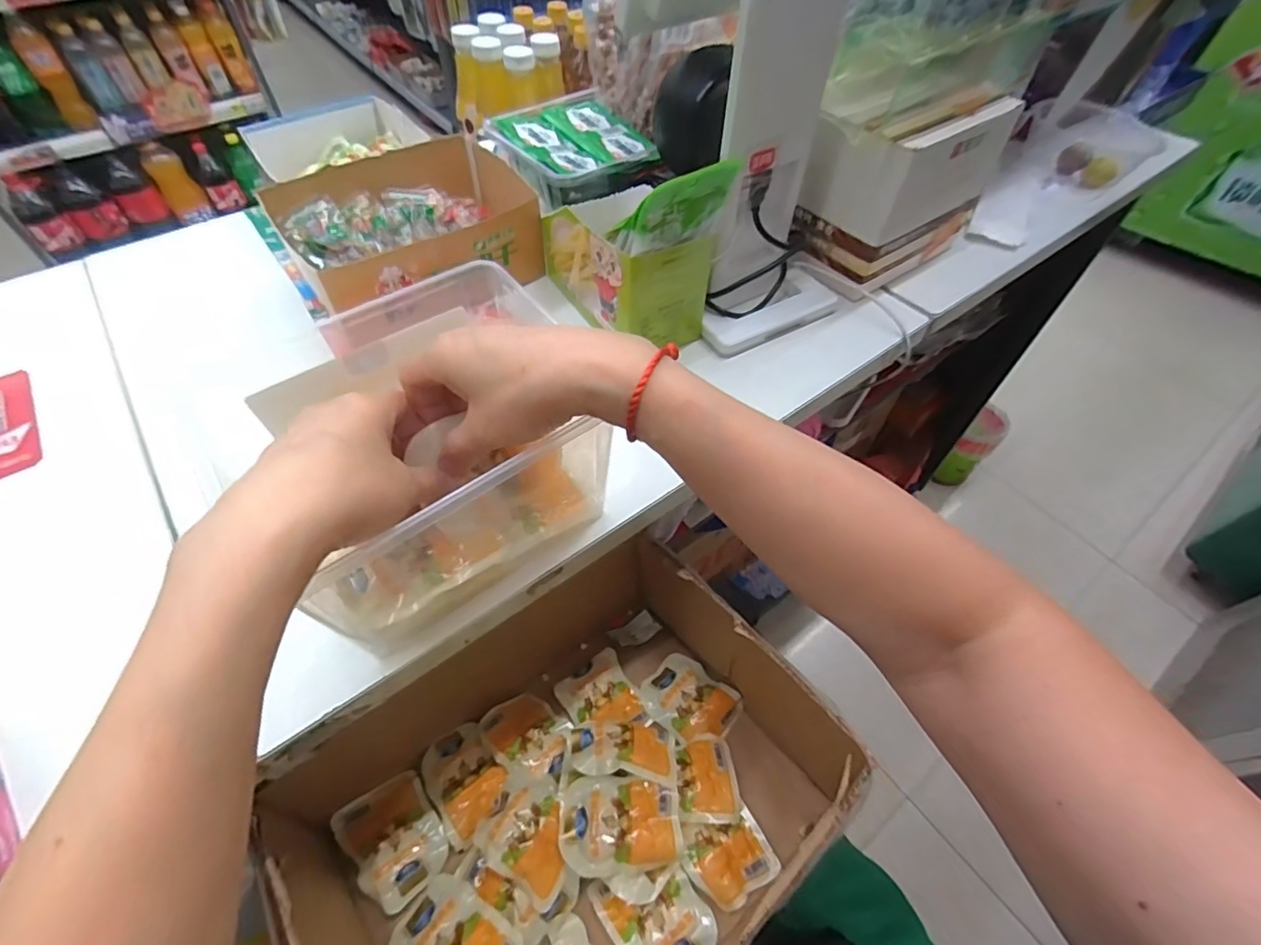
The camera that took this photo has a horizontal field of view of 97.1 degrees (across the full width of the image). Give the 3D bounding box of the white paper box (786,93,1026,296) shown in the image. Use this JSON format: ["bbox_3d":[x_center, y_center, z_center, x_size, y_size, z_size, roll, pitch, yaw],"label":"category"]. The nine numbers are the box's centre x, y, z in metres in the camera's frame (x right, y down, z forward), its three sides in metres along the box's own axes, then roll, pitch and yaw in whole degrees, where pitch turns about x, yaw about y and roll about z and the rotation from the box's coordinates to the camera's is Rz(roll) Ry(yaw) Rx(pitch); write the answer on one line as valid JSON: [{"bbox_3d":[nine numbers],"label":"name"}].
[{"bbox_3d":[0.247,-0.271,0.524,0.203,0.133,0.101,-35,62,-23],"label":"white paper box"}]

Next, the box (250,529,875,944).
[{"bbox_3d":[-0.049,0.268,0.440,0.384,0.158,0.300,-33,61,-22],"label":"box"}]

